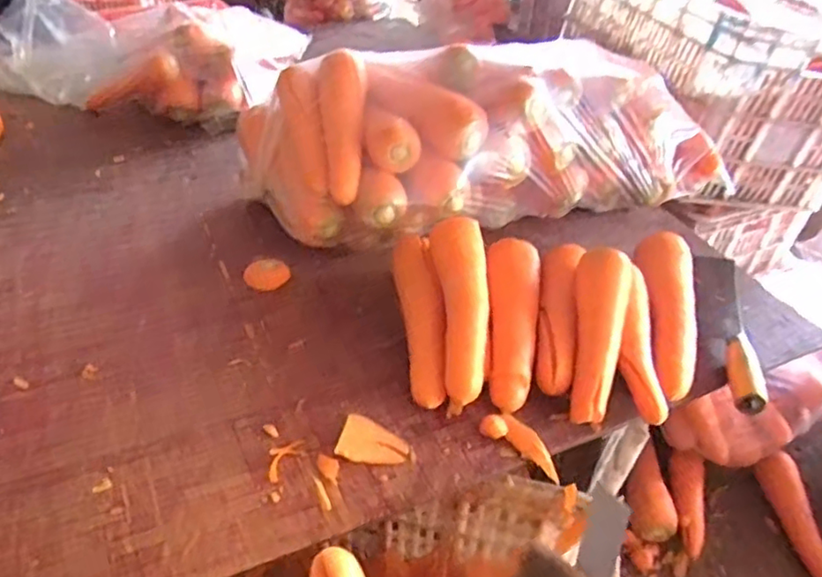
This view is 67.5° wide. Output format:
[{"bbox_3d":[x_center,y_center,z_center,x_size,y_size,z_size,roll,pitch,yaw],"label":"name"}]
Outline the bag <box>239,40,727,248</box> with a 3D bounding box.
[{"bbox_3d":[0.095,-0.197,0.775,0.565,0.167,0.235,-10,43,-18],"label":"bag"}]

